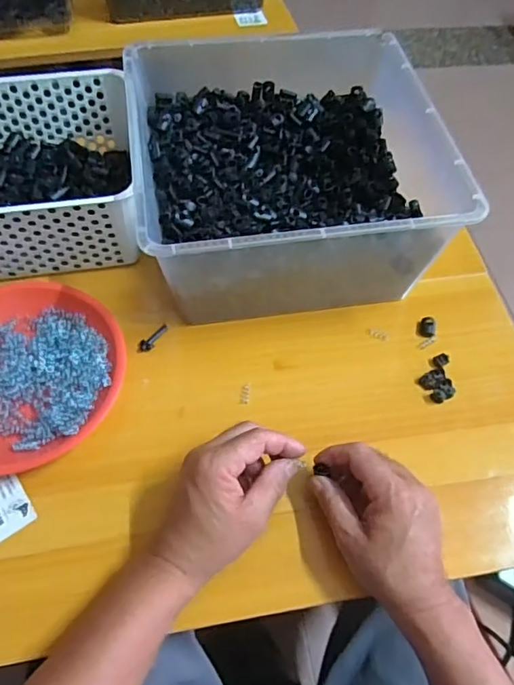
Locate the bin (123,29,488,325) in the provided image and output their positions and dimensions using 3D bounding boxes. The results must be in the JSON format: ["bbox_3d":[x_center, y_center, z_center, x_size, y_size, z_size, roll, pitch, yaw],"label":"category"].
[{"bbox_3d":[0.028,-0.178,0.570,0.286,0.141,0.299,-7,59,-7],"label":"bin"}]

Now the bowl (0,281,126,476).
[{"bbox_3d":[-0.227,0.022,0.501,0.189,0.032,0.194,1,58,-2],"label":"bowl"}]

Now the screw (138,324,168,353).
[{"bbox_3d":[-0.105,-0.005,0.537,0.014,0.004,0.040,32,62,16],"label":"screw"}]

